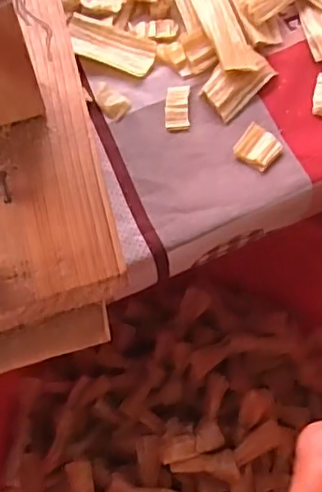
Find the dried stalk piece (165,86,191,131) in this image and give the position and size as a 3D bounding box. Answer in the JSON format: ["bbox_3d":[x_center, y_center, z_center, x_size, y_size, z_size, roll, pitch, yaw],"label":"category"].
[{"bbox_3d":[0.008,-0.069,0.289,0.012,0.004,0.025,1,69,1],"label":"dried stalk piece"}]

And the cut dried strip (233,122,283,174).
[{"bbox_3d":[0.047,-0.047,0.281,0.019,0.004,0.019,34,73,13],"label":"cut dried strip"}]

